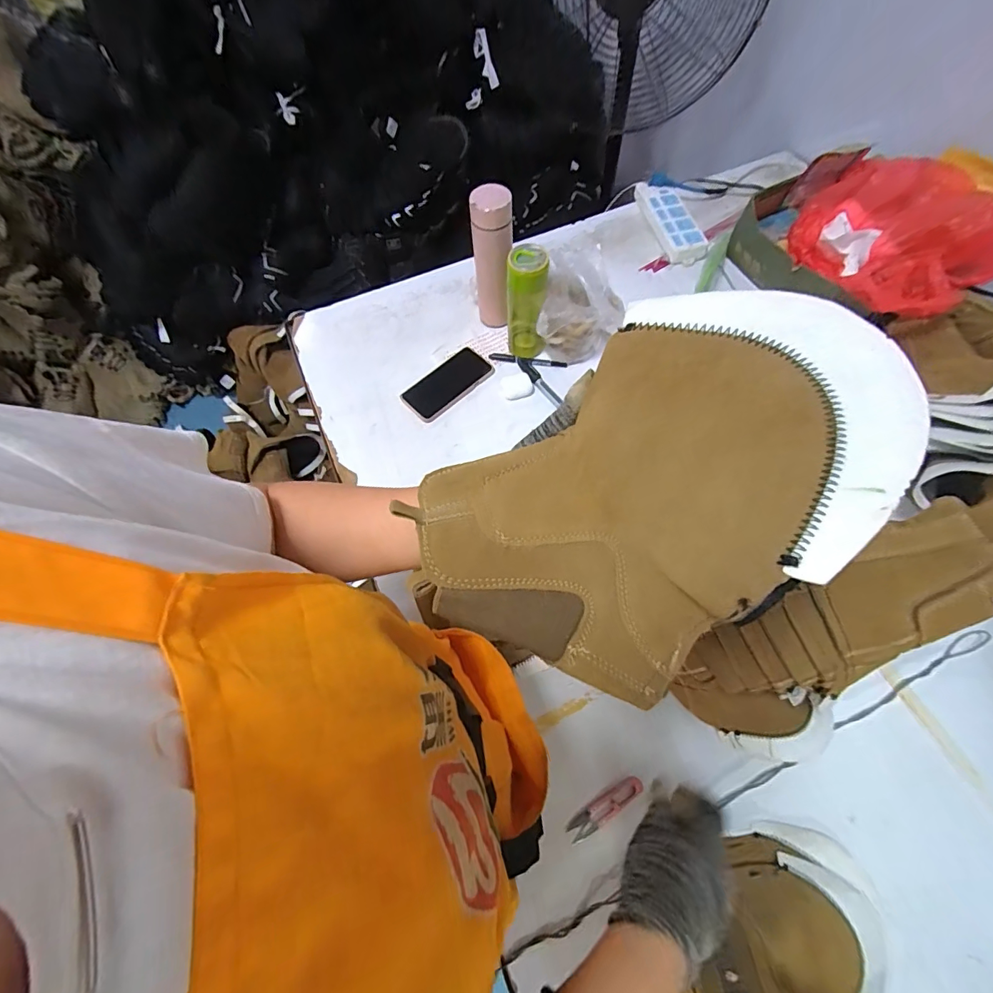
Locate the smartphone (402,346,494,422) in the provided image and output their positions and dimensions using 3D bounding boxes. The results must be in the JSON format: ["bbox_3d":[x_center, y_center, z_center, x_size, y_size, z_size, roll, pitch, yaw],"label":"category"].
[{"bbox_3d":[-0.086,-0.203,0.815,0.165,0.017,0.083,-40,70,-15],"label":"smartphone"}]

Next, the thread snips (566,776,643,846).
[{"bbox_3d":[0.129,0.368,0.541,0.101,0.014,0.024,-29,67,-11],"label":"thread snips"}]

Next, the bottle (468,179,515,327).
[{"bbox_3d":[-0.006,-0.397,0.783,0.064,0.232,0.070,-5,65,0],"label":"bottle"}]

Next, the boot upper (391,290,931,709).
[{"bbox_3d":[0.079,-0.010,0.241,0.247,0.073,0.161,-35,68,-14],"label":"boot upper"}]

